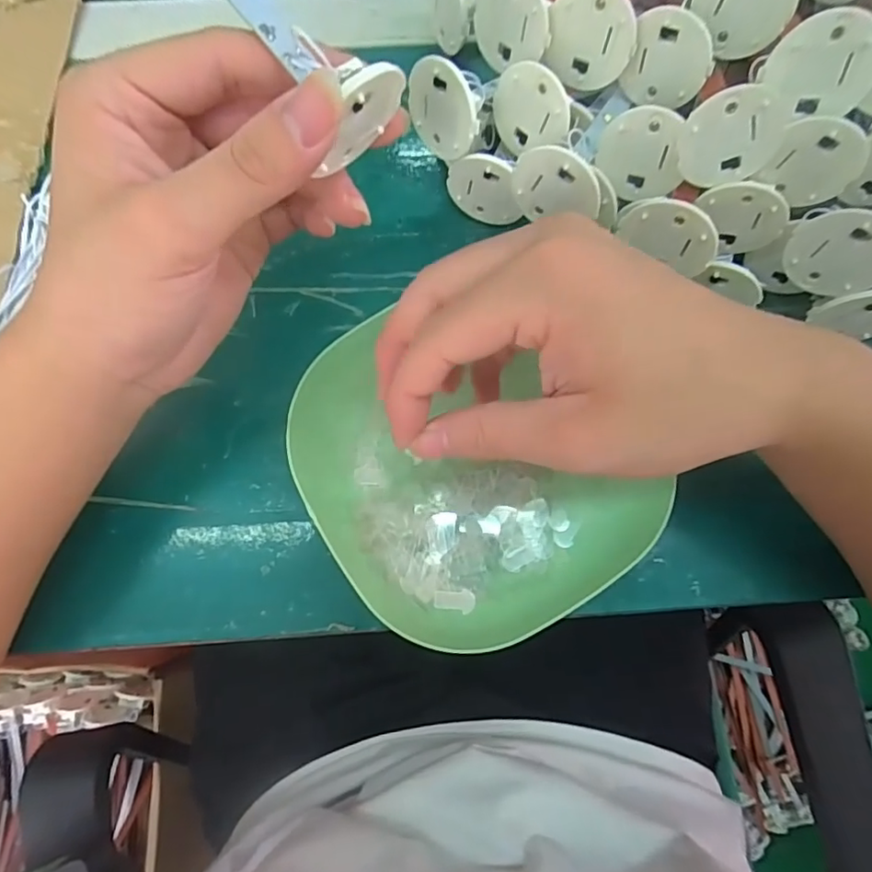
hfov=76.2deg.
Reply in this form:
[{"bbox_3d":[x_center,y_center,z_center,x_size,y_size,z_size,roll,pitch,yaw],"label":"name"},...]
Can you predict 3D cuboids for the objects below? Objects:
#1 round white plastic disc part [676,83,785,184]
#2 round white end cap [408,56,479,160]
[{"bbox_3d":[0.114,-0.116,0.216,0.037,0.036,0.004,-3,56,10],"label":"round white plastic disc part"},{"bbox_3d":[0.002,-0.139,0.237,0.004,0.035,0.039,-40,83,-26],"label":"round white end cap"}]

